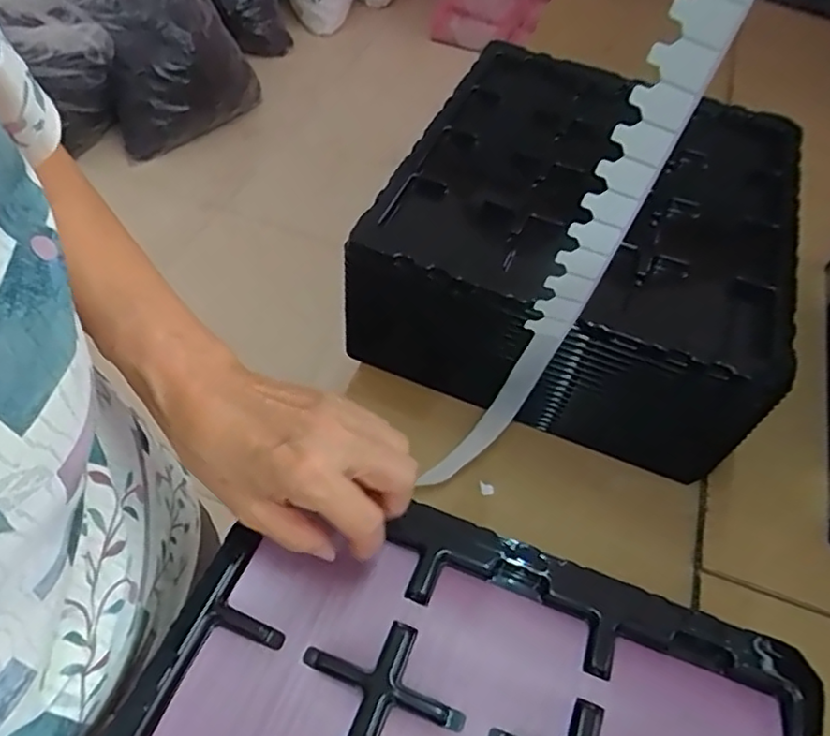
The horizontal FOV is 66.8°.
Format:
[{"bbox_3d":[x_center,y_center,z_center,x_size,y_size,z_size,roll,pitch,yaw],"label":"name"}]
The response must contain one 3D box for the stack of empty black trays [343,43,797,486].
[{"bbox_3d":[0.159,-0.123,0.605,0.333,0.144,0.357,21,55,10],"label":"stack of empty black trays"}]

